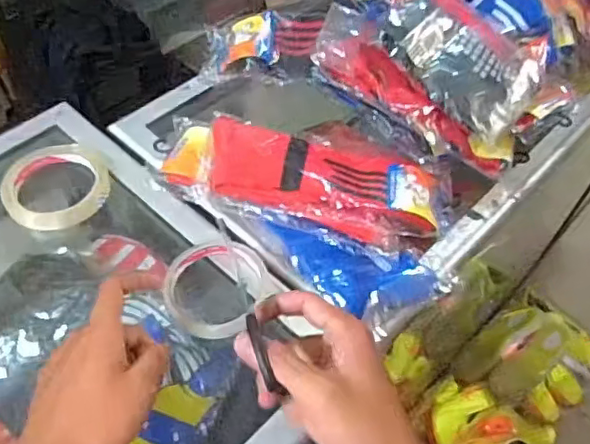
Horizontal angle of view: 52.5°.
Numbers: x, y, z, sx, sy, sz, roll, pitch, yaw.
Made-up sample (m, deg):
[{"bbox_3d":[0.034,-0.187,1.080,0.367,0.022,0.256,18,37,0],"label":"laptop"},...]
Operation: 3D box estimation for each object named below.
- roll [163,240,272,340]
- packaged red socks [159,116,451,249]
[{"bbox_3d":[-0.067,0.055,0.518,0.089,0.022,0.082,1,52,-1],"label":"roll"},{"bbox_3d":[0.011,-0.040,0.591,0.274,0.041,0.105,14,53,9],"label":"packaged red socks"}]

